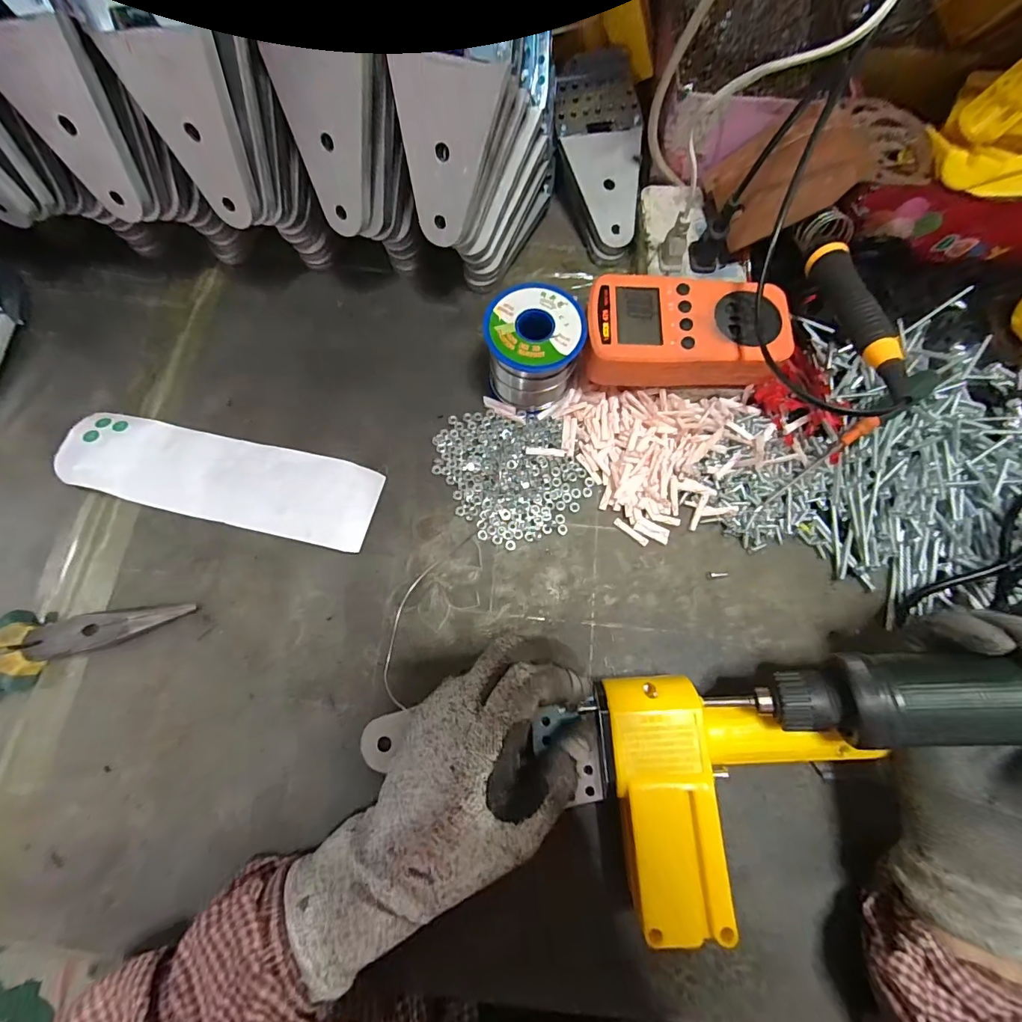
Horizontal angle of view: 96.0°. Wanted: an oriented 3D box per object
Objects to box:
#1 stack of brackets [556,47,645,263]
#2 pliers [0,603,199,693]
[{"bbox_3d":[0.072,-0.287,0.384,0.066,0.040,0.148,-6,96,-3],"label":"stack of brackets"},{"bbox_3d":[-0.299,0.083,0.279,0.189,0.023,0.051,-17,74,-7],"label":"pliers"}]

